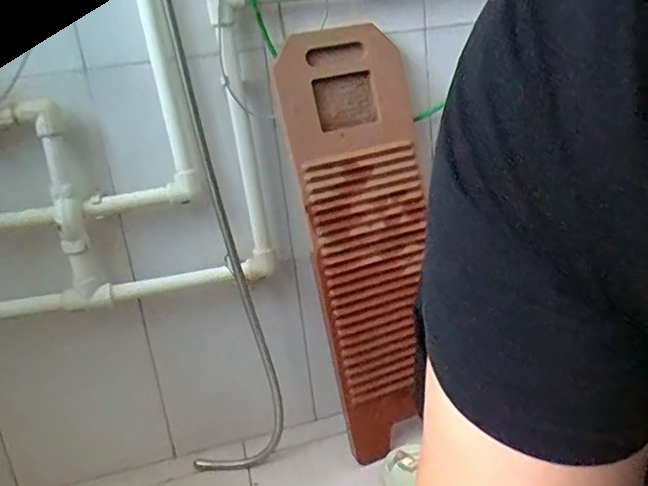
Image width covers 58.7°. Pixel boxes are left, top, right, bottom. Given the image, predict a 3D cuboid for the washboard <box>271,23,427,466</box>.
[{"bbox_3d":[0.072,0.003,0.857,0.196,0.615,0.018,-14,10,-21],"label":"washboard"}]

